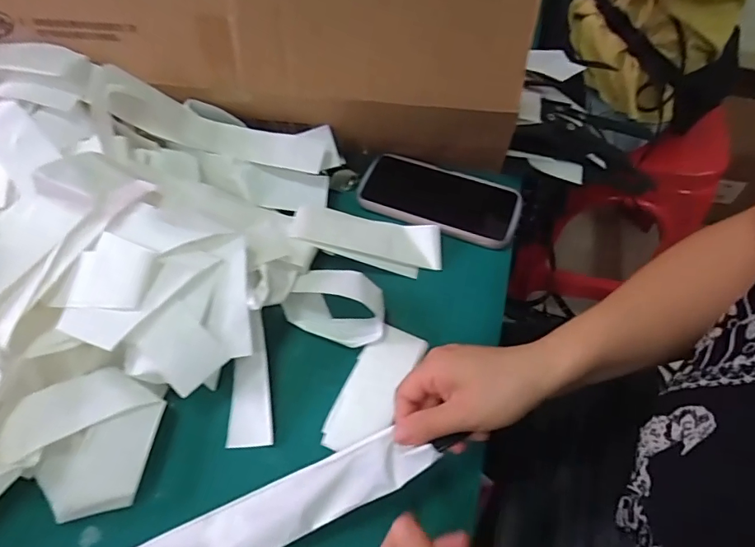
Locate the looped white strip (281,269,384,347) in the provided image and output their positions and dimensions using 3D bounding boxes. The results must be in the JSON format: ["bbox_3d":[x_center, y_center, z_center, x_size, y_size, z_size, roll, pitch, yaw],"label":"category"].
[{"bbox_3d":[-0.037,0.028,0.427,0.093,0.023,0.060,20,60,13],"label":"looped white strip"}]

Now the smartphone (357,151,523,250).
[{"bbox_3d":[0.068,-0.085,0.507,0.167,0.007,0.084,18,60,12],"label":"smartphone"}]

